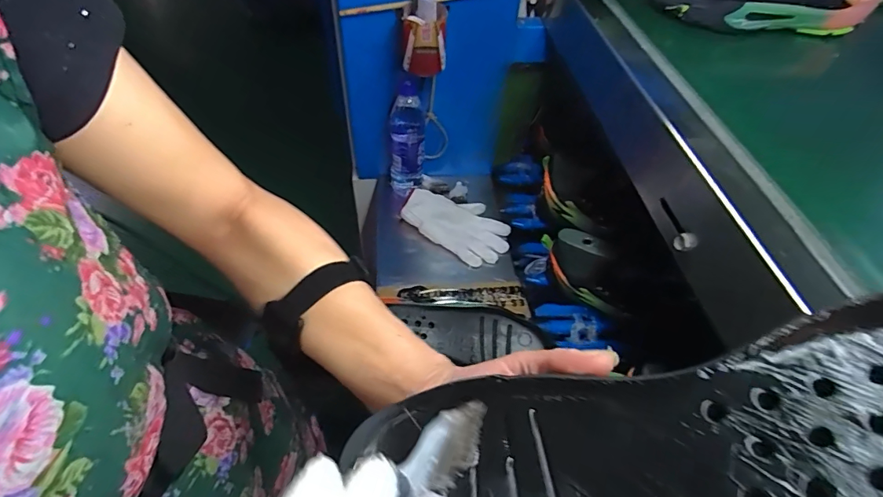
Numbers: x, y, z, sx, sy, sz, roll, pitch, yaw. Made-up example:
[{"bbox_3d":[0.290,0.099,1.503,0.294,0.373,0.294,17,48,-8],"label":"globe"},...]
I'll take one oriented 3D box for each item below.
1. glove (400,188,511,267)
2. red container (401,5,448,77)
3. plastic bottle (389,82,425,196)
[{"bbox_3d":[0.034,-0.048,0.820,0.188,0.032,0.115,38,61,7],"label":"glove"},{"bbox_3d":[-0.026,-0.318,0.687,0.065,0.088,0.057,5,47,2],"label":"red container"},{"bbox_3d":[-0.063,-0.197,0.820,0.064,0.215,0.054,-4,47,-6],"label":"plastic bottle"}]

